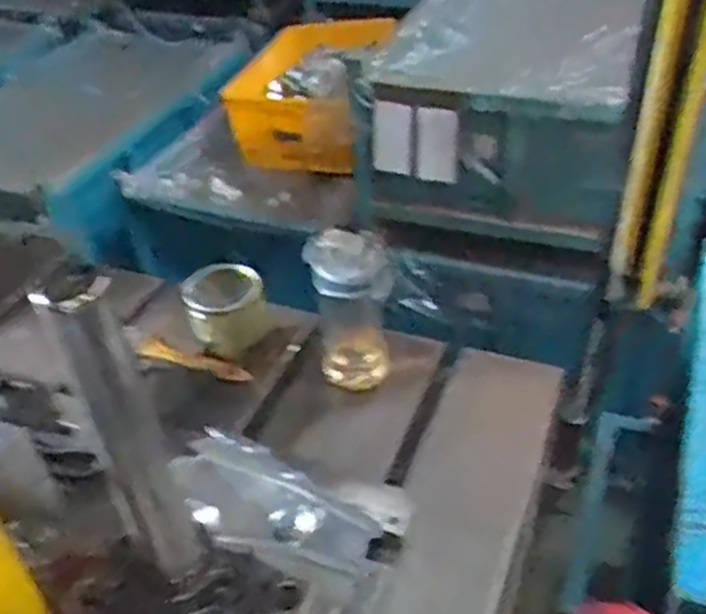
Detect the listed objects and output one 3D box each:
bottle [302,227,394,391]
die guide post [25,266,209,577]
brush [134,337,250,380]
[{"bbox_3d":[-0.002,0.005,0.828,0.083,0.183,0.081,-1,40,2],"label":"bottle"},{"bbox_3d":[-0.112,0.068,0.388,0.031,0.205,0.026,15,43,21],"label":"die guide post"},{"bbox_3d":[-0.171,0.057,0.835,0.126,0.021,0.023,16,42,3],"label":"brush"}]

